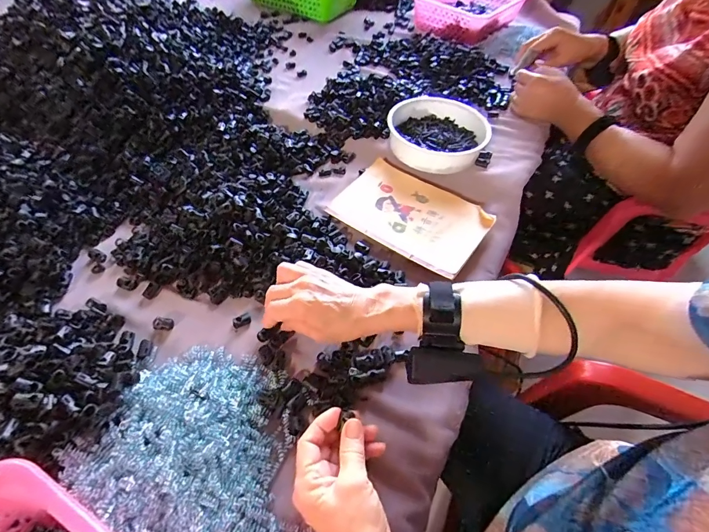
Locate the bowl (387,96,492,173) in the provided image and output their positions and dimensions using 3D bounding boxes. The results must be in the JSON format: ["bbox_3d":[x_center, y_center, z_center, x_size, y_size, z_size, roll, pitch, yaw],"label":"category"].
[{"bbox_3d":[0.137,-0.220,0.608,0.158,0.044,0.159,2,53,-3],"label":"bowl"}]

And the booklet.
[{"bbox_3d":[0.082,-0.078,0.528,0.206,0.013,0.144,33,57,19],"label":"booklet"}]

